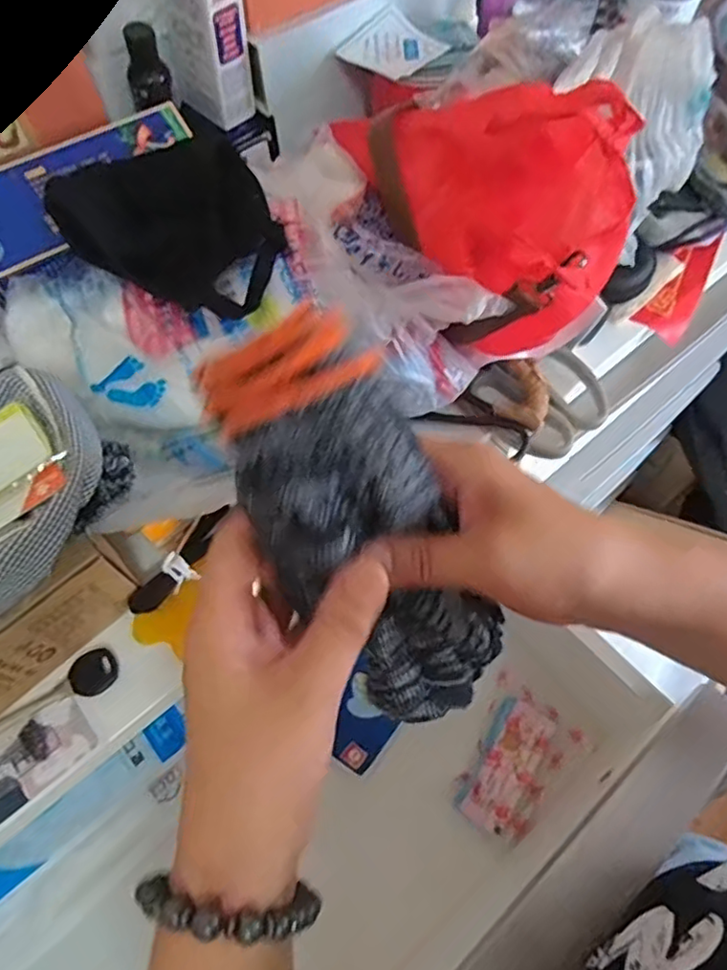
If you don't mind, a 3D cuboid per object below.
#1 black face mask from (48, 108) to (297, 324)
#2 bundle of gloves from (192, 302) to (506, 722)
[{"bbox_3d":[-0.106,-0.158,0.350,0.116,0.035,0.144,-38,68,-16],"label":"black face mask"},{"bbox_3d":[0.003,0.023,0.237,0.069,0.175,0.033,-35,29,-15],"label":"bundle of gloves"}]

